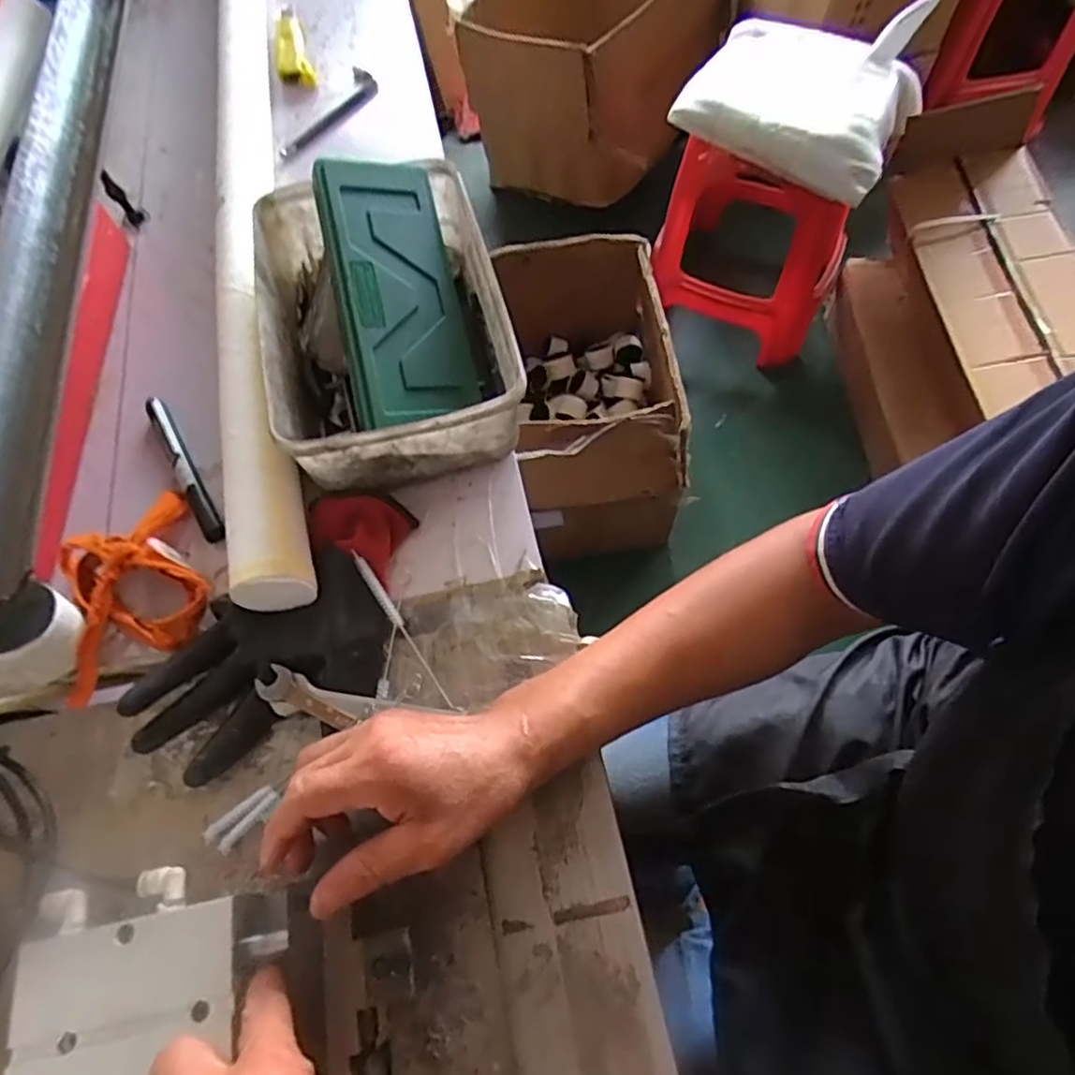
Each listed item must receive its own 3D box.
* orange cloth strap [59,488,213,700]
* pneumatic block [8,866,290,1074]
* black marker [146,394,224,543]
[{"bbox_3d":[-0.278,0.034,0.440,0.106,0.027,0.118,-29,66,-12],"label":"orange cloth strap"},{"bbox_3d":[-0.197,0.238,0.341,0.129,0.040,0.114,-11,64,-3],"label":"pneumatic block"},{"bbox_3d":[-0.262,-0.050,0.485,0.017,0.014,0.139,-31,66,-13],"label":"black marker"}]

